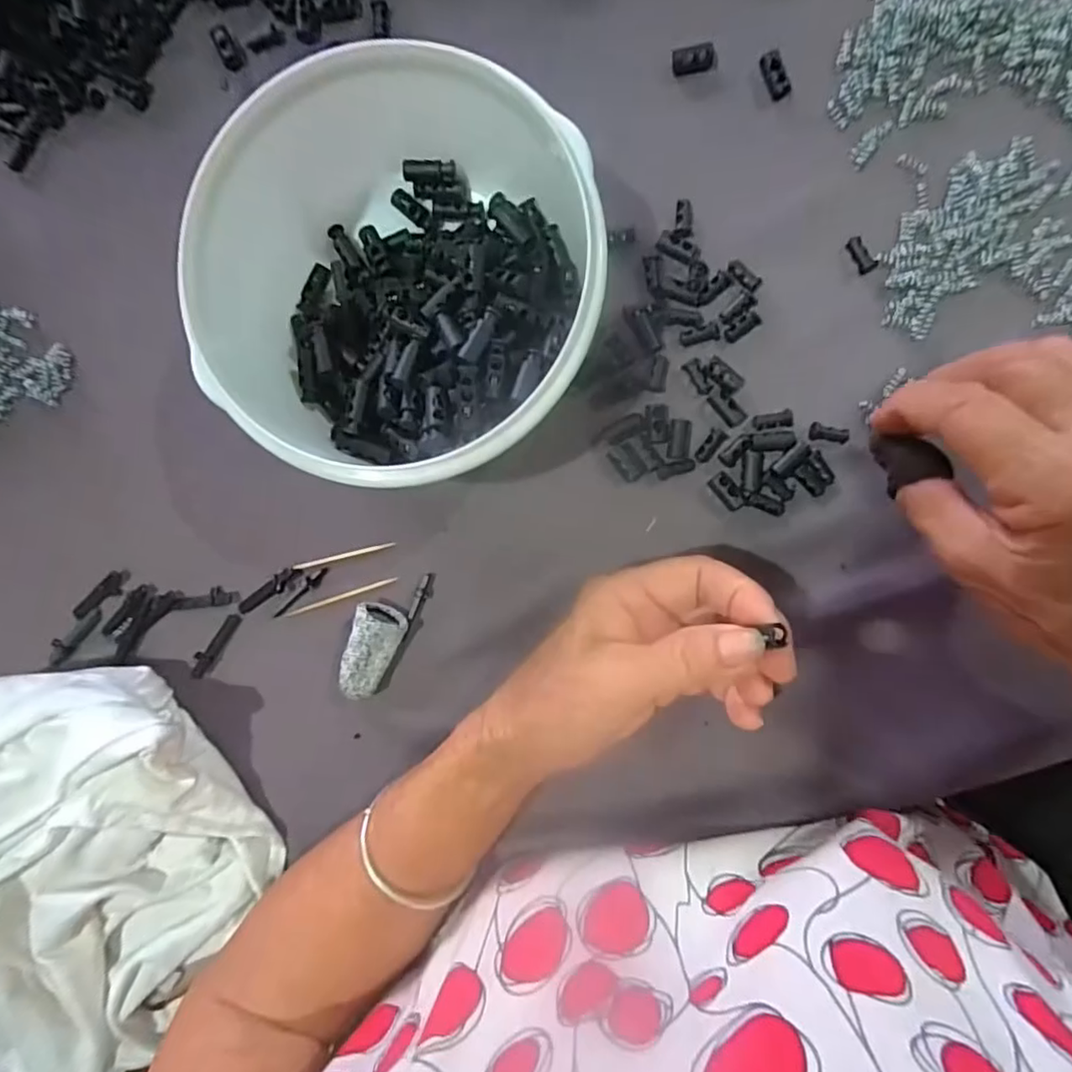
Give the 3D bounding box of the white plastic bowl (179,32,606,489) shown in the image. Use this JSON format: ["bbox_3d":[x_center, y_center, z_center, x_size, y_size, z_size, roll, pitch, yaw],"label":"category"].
[{"bbox_3d":[-0.054,-0.104,0.264,0.144,0.077,0.158,0,92,6],"label":"white plastic bowl"}]

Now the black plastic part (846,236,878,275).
[{"bbox_3d":[0.149,-0.128,0.279,0.008,0.004,0.017,-27,89,7],"label":"black plastic part"}]

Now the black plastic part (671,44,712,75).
[{"bbox_3d":[0.073,-0.222,0.285,0.018,0.005,0.011,-2,92,6],"label":"black plastic part"}]

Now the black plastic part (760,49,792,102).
[{"bbox_3d":[0.110,-0.211,0.280,0.011,0.006,0.020,-19,90,7],"label":"black plastic part"}]

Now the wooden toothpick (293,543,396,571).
[{"bbox_3d":[-0.097,0.010,0.309,0.054,0.004,0.004,-14,91,7],"label":"wooden toothpick"}]

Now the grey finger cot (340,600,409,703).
[{"bbox_3d":[-0.080,0.057,0.301,0.022,0.023,0.045,20,94,5],"label":"grey finger cot"}]

